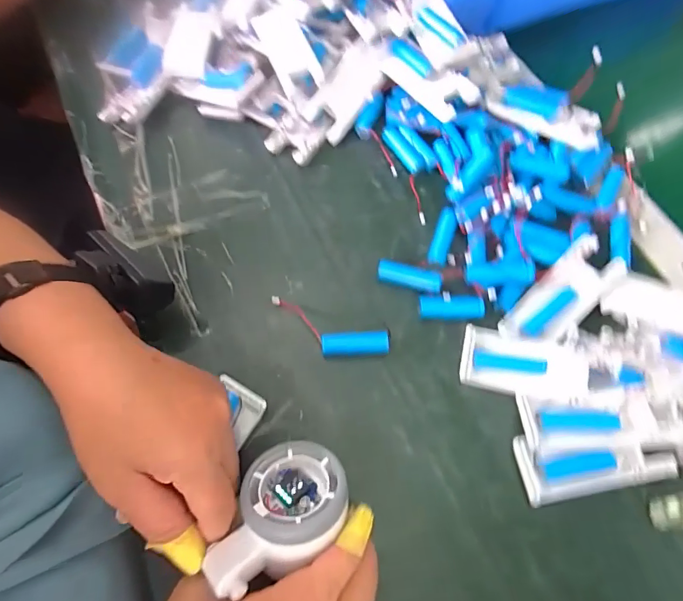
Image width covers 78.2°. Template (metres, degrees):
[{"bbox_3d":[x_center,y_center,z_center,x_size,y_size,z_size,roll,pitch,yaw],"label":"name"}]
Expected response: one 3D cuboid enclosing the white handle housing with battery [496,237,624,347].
[{"bbox_3d":[0.173,-0.003,0.326,0.104,0.017,0.043,-41,73,-15],"label":"white handle housing with battery"}]

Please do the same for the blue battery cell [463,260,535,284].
[{"bbox_3d":[0.126,-0.021,0.333,0.054,0.014,0.016,-6,68,-2],"label":"blue battery cell"}]

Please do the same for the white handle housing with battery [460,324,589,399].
[{"bbox_3d":[0.134,0.047,0.310,0.087,0.014,0.043,11,68,5],"label":"white handle housing with battery"}]

